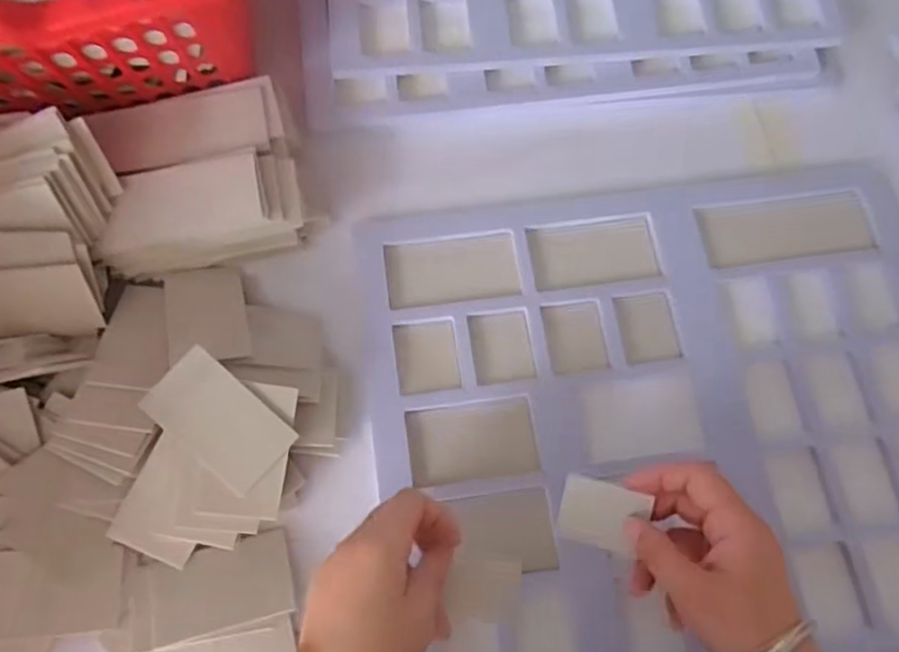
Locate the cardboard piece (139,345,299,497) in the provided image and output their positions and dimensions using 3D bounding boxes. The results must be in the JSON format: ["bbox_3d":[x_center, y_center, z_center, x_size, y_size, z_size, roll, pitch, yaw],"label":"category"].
[{"bbox_3d":[-0.149,0.062,0.438,0.087,0.005,0.054,44,88,-7],"label":"cardboard piece"}]

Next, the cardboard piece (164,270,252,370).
[{"bbox_3d":[-0.174,-0.009,0.489,0.054,0.004,0.085,-5,50,-20],"label":"cardboard piece"}]

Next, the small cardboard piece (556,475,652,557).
[{"bbox_3d":[0.092,0.115,0.414,0.048,0.004,0.039,14,93,10],"label":"small cardboard piece"}]

